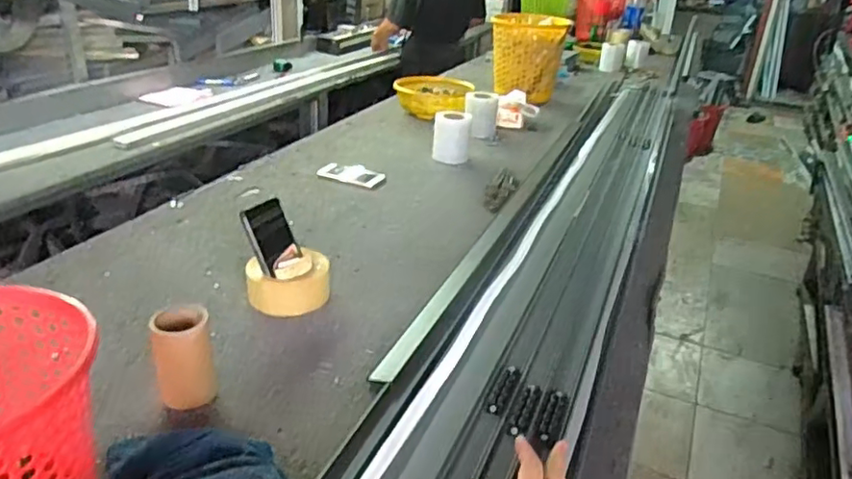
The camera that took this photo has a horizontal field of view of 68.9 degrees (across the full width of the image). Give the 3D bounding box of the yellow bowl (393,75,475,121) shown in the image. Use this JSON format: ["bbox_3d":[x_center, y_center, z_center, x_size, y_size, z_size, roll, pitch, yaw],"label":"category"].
[{"bbox_3d":[0.023,-0.413,1.800,0.223,0.071,0.265,9,28,10],"label":"yellow bowl"}]

